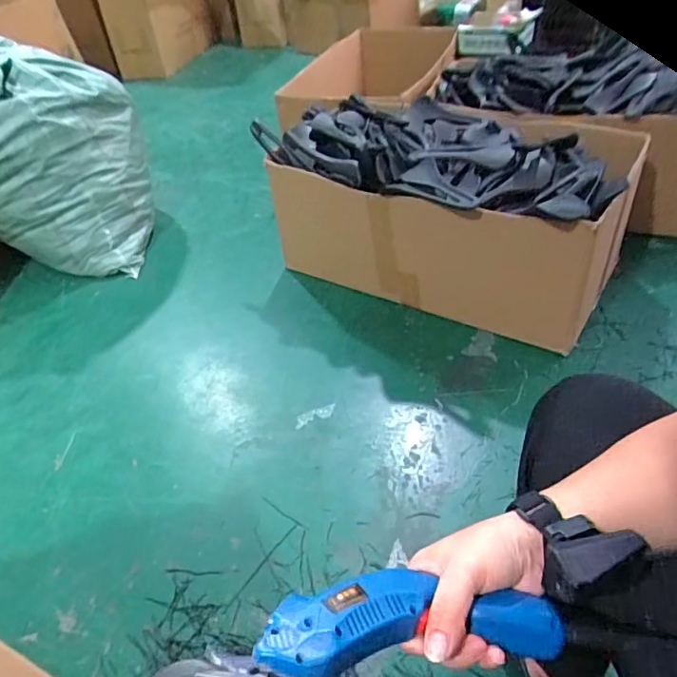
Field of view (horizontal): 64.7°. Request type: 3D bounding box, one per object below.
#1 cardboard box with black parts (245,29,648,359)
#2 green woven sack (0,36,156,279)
[{"bbox_3d":[0.262,-0.357,1.367,0.841,0.351,0.518,21,48,29],"label":"cardboard box with black parts"},{"bbox_3d":[-0.854,-0.518,1.552,0.484,0.555,0.388,-4,41,3],"label":"green woven sack"}]

